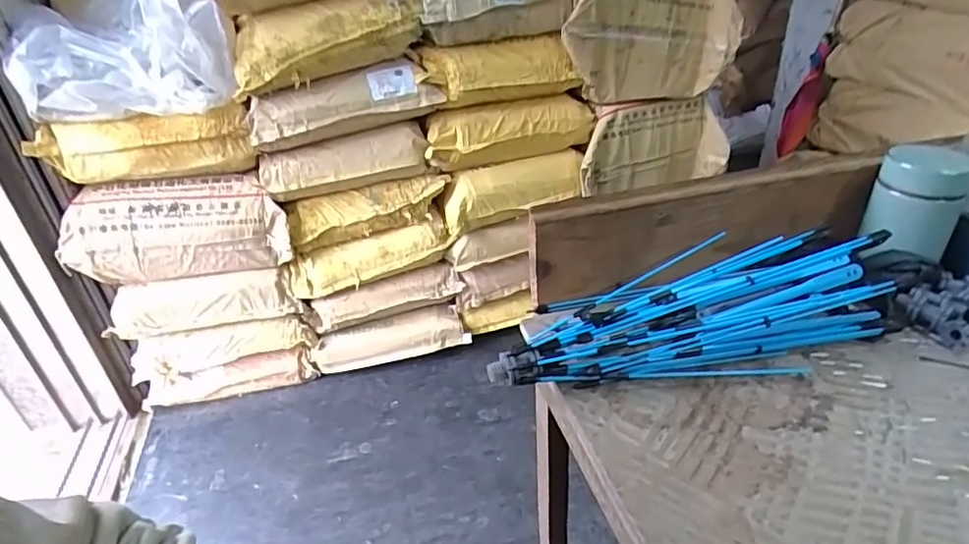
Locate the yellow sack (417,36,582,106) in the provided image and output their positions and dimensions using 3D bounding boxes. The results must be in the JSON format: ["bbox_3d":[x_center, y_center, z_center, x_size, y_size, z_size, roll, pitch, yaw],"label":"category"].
[{"bbox_3d":[0.038,-0.462,1.310,0.350,0.126,0.102,-17,33,-18],"label":"yellow sack"}]

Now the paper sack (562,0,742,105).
[{"bbox_3d":[0.400,-0.589,1.375,0.418,0.325,0.117,-11,32,-9],"label":"paper sack"}]

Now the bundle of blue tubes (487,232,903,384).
[{"bbox_3d":[0.160,0.031,0.439,0.316,0.065,0.099,-8,32,-4],"label":"bundle of blue tubes"}]

